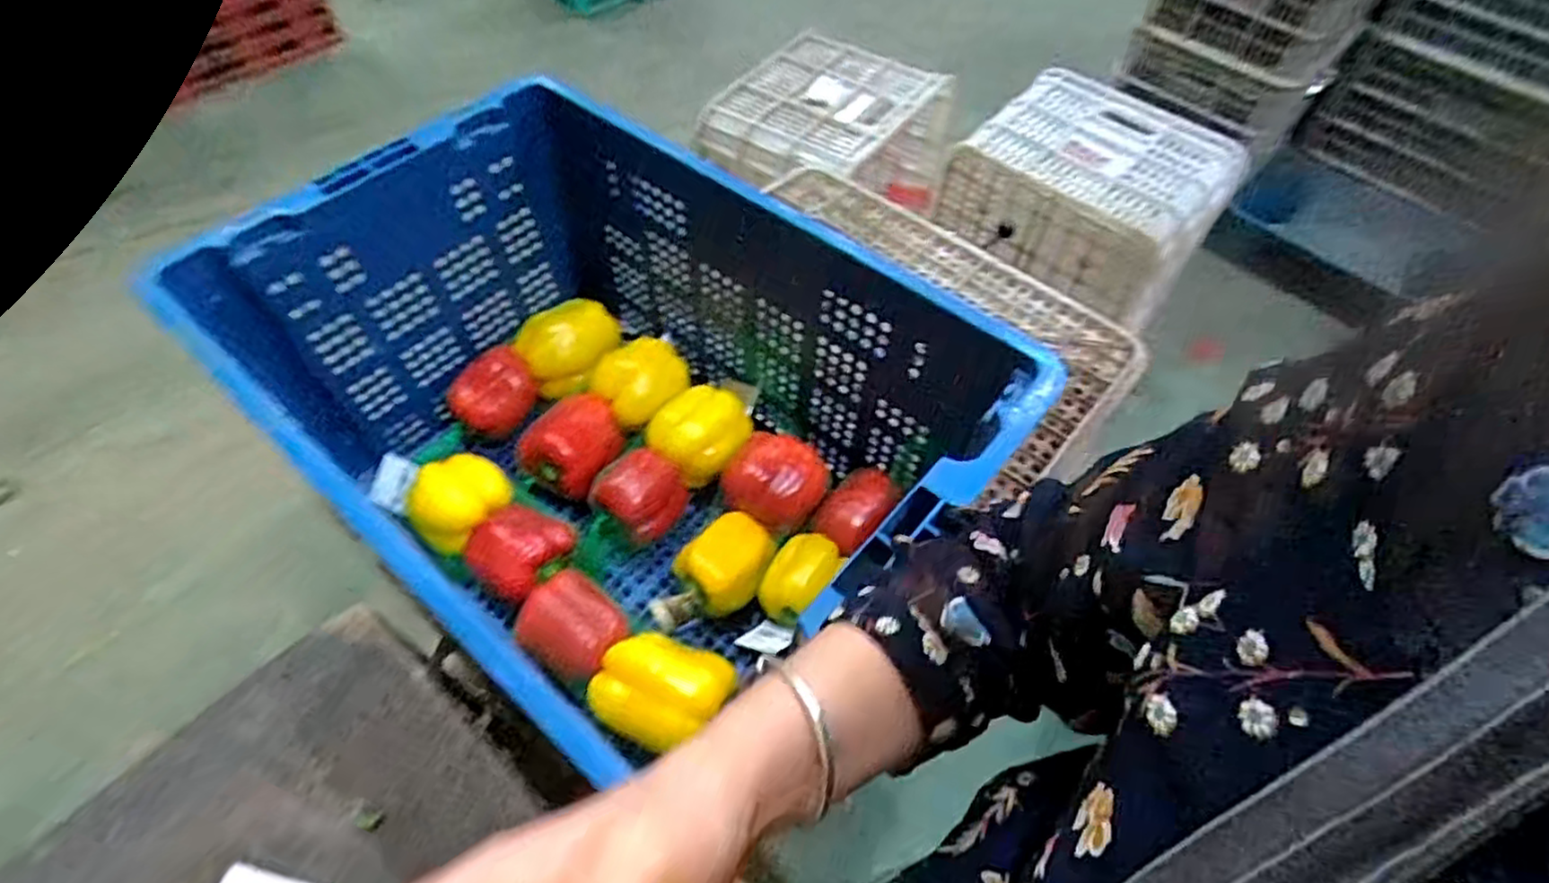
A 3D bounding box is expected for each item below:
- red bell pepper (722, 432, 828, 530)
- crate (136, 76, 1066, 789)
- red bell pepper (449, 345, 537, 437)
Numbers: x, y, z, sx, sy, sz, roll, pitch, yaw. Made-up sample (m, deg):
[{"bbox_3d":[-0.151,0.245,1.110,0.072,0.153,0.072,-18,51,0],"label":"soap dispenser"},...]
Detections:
[{"bbox_3d":[-0.002,0.041,0.723,0.106,0.072,0.083,22,60,13],"label":"red bell pepper"},{"bbox_3d":[-0.141,-0.017,0.654,0.565,0.317,0.391,40,66,22],"label":"crate"},{"bbox_3d":[-0.303,-0.053,0.780,0.061,0.062,0.093,33,63,19],"label":"red bell pepper"}]

